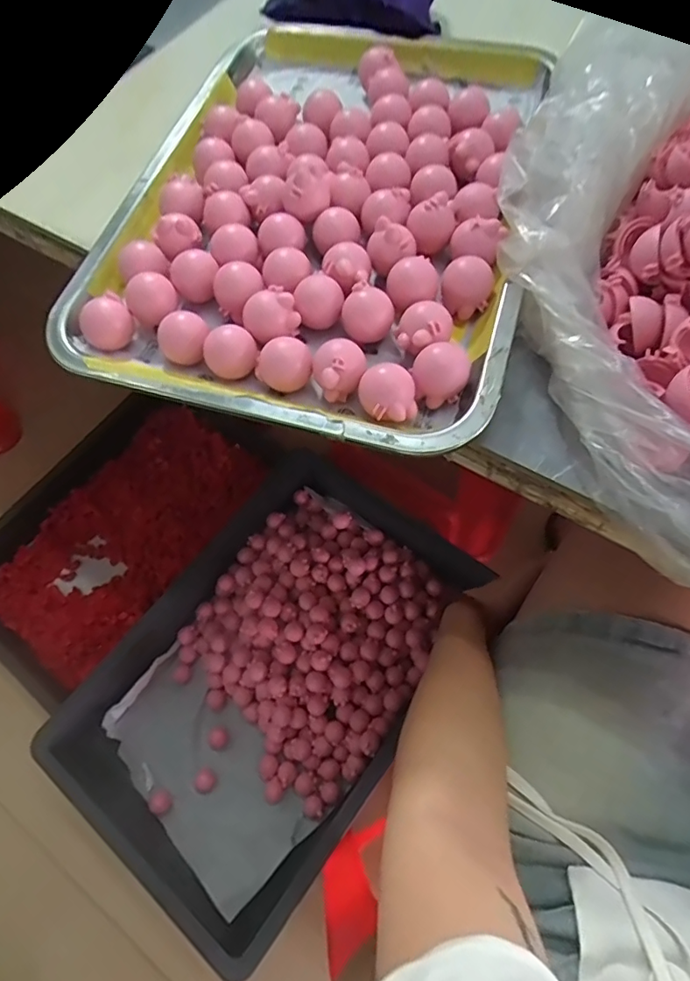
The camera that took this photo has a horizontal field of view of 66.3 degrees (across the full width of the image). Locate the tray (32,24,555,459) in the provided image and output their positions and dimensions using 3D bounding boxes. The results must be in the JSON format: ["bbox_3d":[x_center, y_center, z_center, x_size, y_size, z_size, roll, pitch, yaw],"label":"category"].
[{"bbox_3d":[-0.009,-0.190,0.341,0.255,0.034,0.333,16,68,10],"label":"tray"}]

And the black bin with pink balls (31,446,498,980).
[{"bbox_3d":[-0.099,0.269,0.812,0.416,0.127,0.588,35,72,17],"label":"black bin with pink balls"}]

